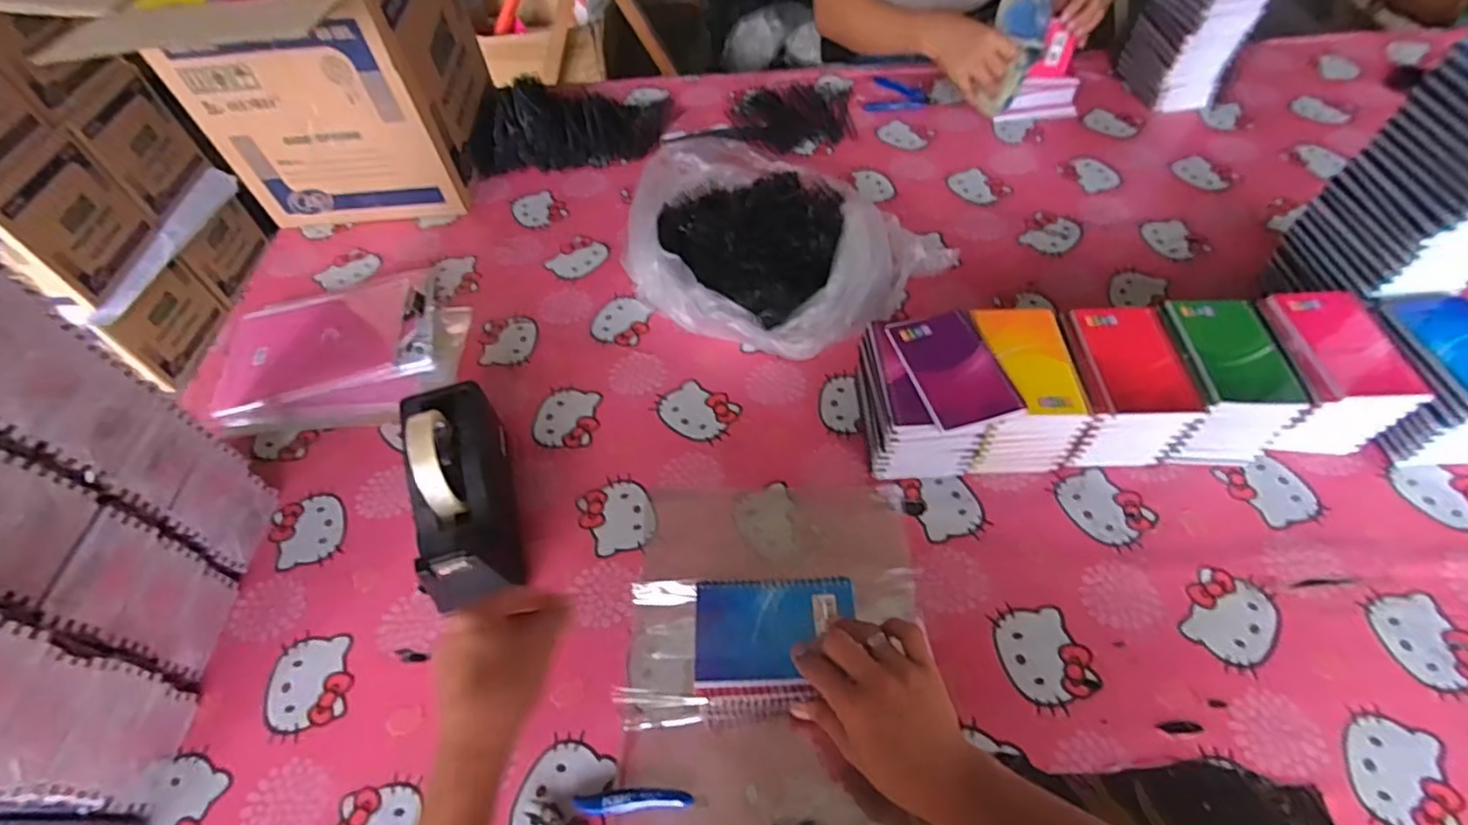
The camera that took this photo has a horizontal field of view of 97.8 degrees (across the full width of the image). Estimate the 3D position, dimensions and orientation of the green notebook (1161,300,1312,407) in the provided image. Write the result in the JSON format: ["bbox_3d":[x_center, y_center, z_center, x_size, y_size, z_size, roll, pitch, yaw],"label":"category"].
[{"bbox_3d":[0.484,-0.062,0.615,0.100,0.007,0.126,0,54,4],"label":"green notebook"}]

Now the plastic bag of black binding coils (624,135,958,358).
[{"bbox_3d":[0.025,-0.213,0.804,0.298,0.101,0.347,-28,57,-16],"label":"plastic bag of black binding coils"}]

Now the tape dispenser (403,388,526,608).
[{"bbox_3d":[-0.258,0.073,0.606,0.085,0.124,0.206,-17,55,-9],"label":"tape dispenser"}]

